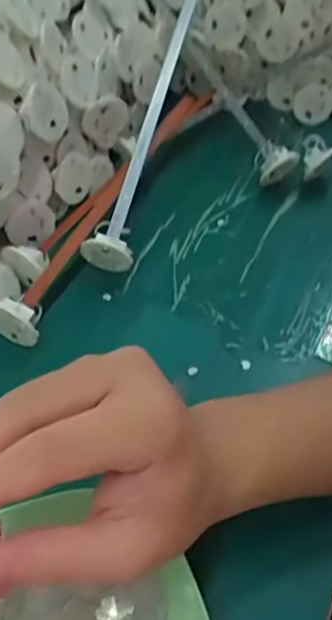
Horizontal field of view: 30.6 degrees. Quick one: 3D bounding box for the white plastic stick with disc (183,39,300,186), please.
[{"bbox_3d":[0.061,-0.182,0.542,0.031,0.034,0.154,-22,65,-21],"label":"white plastic stick with disc"}]

